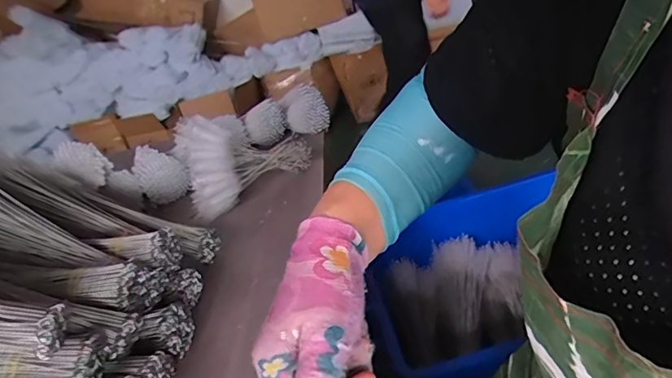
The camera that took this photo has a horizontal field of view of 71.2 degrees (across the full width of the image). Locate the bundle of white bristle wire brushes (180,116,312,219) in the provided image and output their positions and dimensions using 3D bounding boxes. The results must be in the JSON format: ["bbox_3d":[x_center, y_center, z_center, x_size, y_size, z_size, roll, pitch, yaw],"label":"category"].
[{"bbox_3d":[-0.156,-0.055,0.768,0.213,0.154,0.071,-30,29,-30],"label":"bundle of white bristle wire brushes"}]

